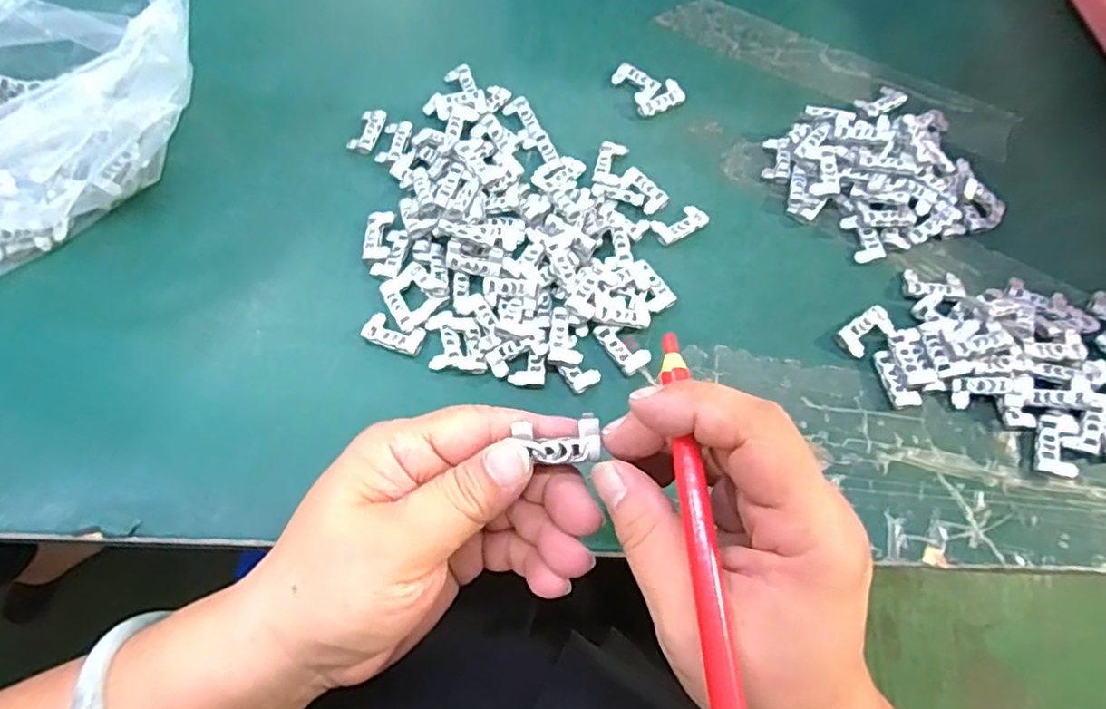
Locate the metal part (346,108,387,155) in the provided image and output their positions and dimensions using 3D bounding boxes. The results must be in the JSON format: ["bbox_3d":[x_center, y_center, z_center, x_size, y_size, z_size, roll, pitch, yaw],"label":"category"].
[{"bbox_3d":[-0.111,-0.135,0.381,0.016,0.006,0.034,13,67,5],"label":"metal part"}]

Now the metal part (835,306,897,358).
[{"bbox_3d":[0.164,-0.012,0.329,0.031,0.007,0.019,-34,71,-15],"label":"metal part"}]

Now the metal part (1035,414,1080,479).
[{"bbox_3d":[0.242,0.044,0.305,0.016,0.007,0.030,16,67,6],"label":"metal part"}]

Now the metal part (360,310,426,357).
[{"bbox_3d":[-0.081,-0.010,0.325,0.031,0.005,0.016,21,68,8],"label":"metal part"}]

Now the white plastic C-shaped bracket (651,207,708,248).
[{"bbox_3d":[0.071,-0.073,0.356,0.031,0.006,0.017,-29,70,-13],"label":"white plastic C-shaped bracket"}]

